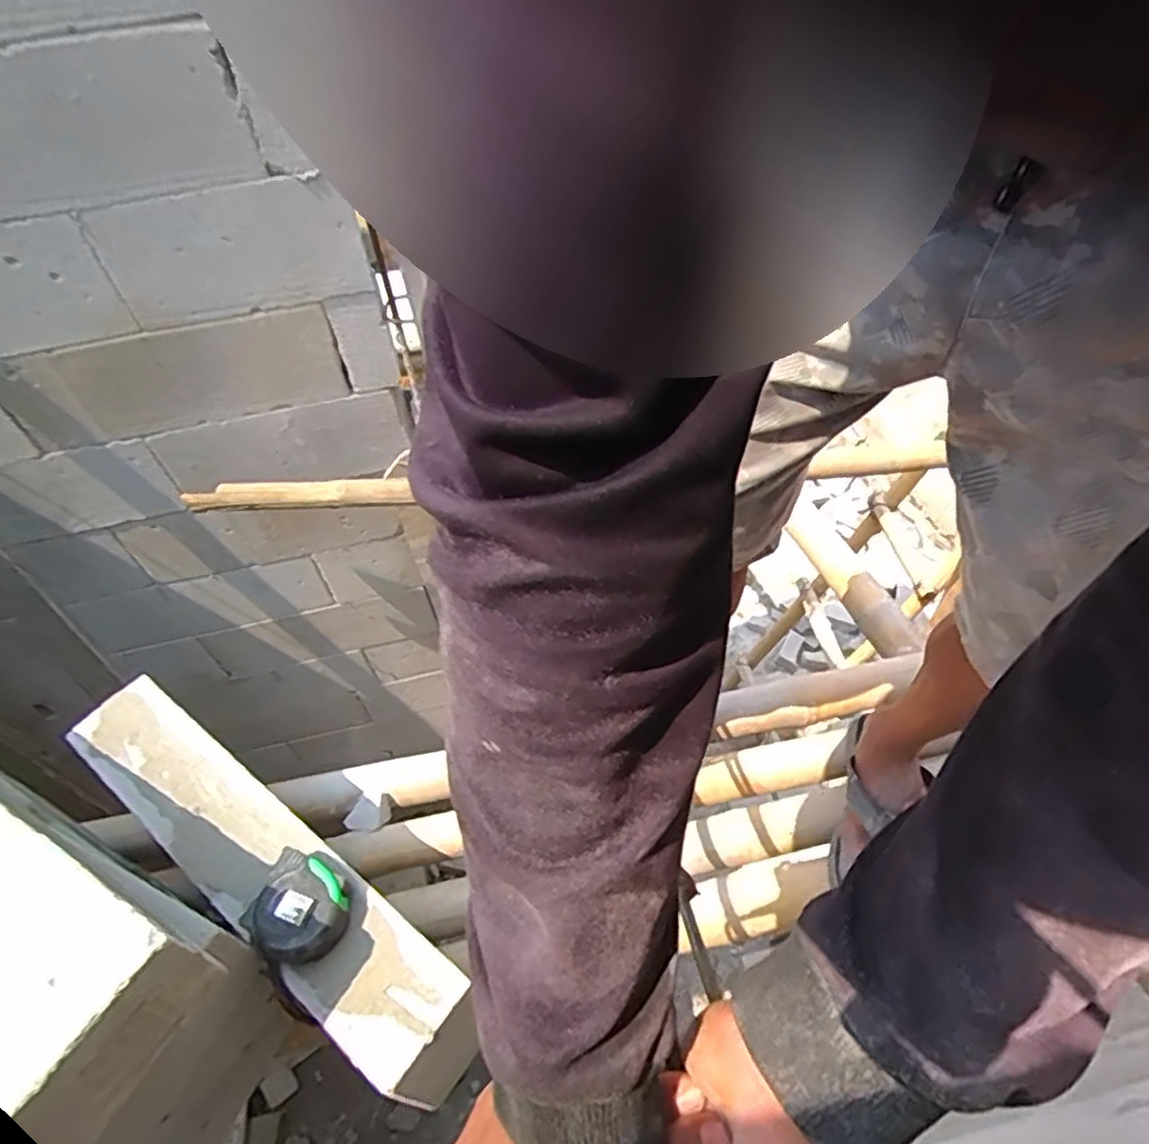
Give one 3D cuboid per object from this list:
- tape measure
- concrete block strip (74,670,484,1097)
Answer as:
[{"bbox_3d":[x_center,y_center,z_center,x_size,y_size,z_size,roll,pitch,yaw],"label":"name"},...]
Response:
[{"bbox_3d":[-0.244,0.298,0.604,0.081,0.038,0.083,19,54,20],"label":"tape measure"},{"bbox_3d":[-0.323,0.276,0.683,0.544,0.043,0.109,28,57,26],"label":"concrete block strip"}]

